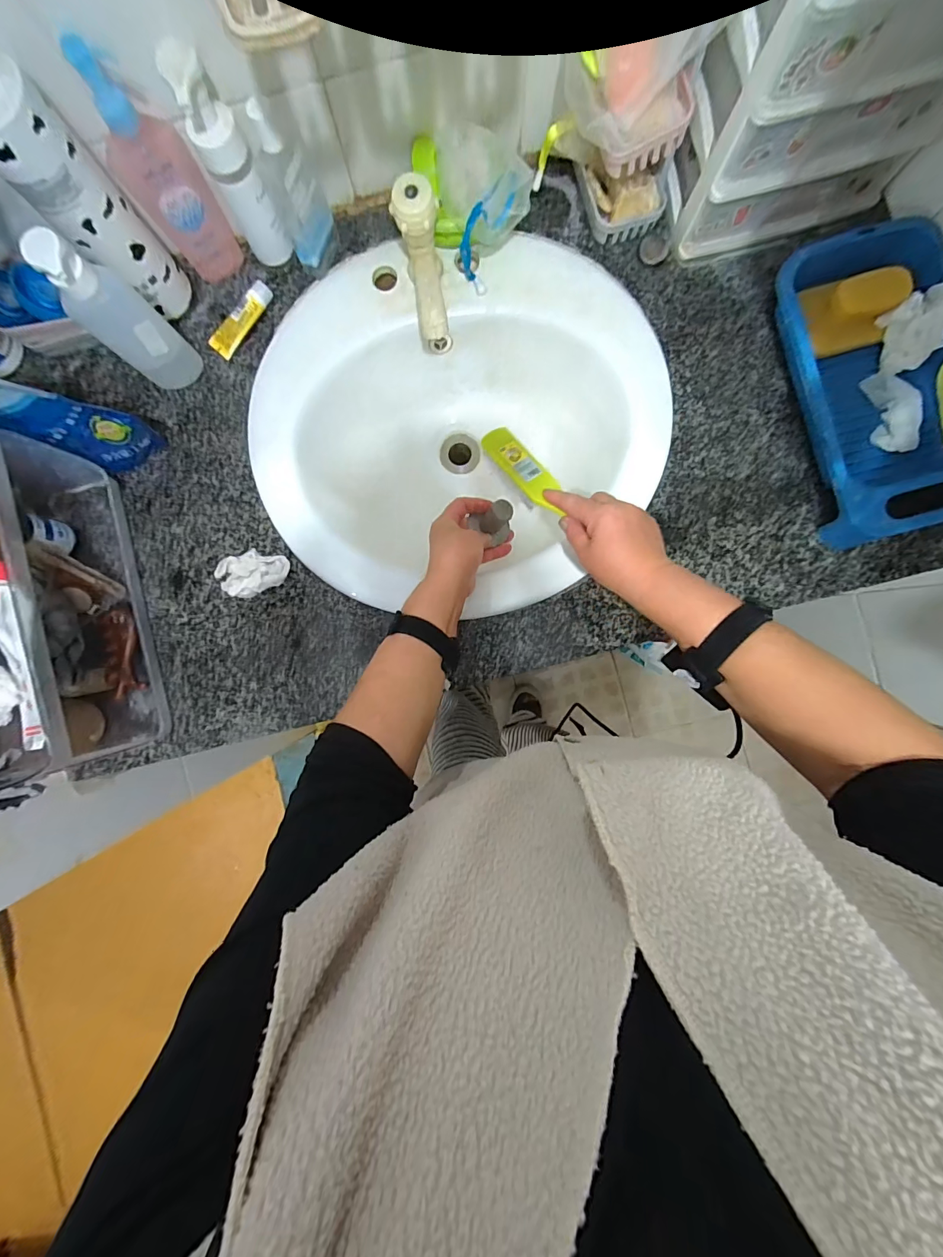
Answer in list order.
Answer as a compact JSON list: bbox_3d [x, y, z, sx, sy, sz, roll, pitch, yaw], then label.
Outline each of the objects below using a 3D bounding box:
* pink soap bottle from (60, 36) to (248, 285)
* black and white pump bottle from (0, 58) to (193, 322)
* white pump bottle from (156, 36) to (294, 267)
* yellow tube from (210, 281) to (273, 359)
[{"bbox_3d":[-0.305,-0.445,0.428,0.072,0.181,0.044,-35,89,0],"label":"pink soap bottle"},{"bbox_3d":[-0.369,-0.402,0.383,0.073,0.271,0.060,-40,89,0],"label":"black and white pump bottle"},{"bbox_3d":[-0.235,-0.453,0.428,0.044,0.173,0.043,0,90,1],"label":"white pump bottle"},{"bbox_3d":[-0.276,-0.371,0.506,0.029,0.022,0.095,42,90,1],"label":"yellow tube"}]

